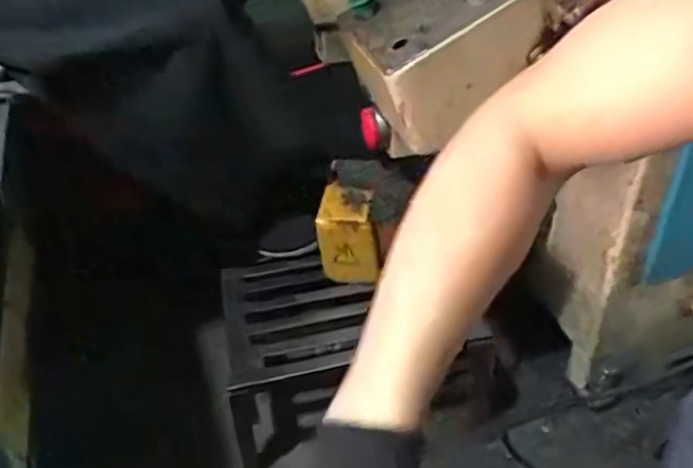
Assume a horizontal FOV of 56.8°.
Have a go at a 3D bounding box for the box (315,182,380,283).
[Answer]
[{"bbox_3d":[0.006,0.008,1.242,0.113,0.162,0.124,1,38,5],"label":"box"}]

